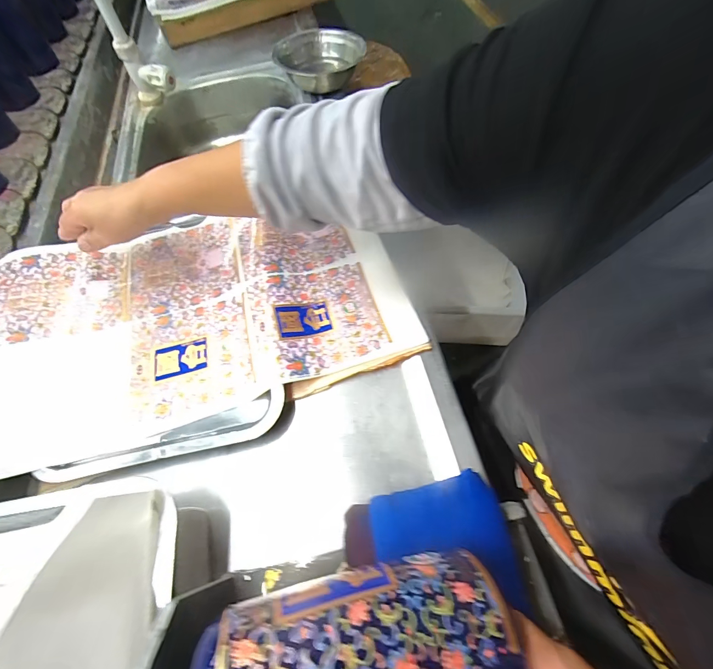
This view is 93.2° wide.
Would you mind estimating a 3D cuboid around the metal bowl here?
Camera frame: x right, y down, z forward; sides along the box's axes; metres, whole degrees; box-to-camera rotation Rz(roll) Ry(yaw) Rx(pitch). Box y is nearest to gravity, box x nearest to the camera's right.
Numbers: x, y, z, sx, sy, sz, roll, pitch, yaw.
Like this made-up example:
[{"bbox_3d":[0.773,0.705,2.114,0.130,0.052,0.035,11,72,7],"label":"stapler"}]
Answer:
[{"bbox_3d":[-0.068,-0.494,0.622,0.159,0.053,0.164,2,62,2],"label":"metal bowl"}]

